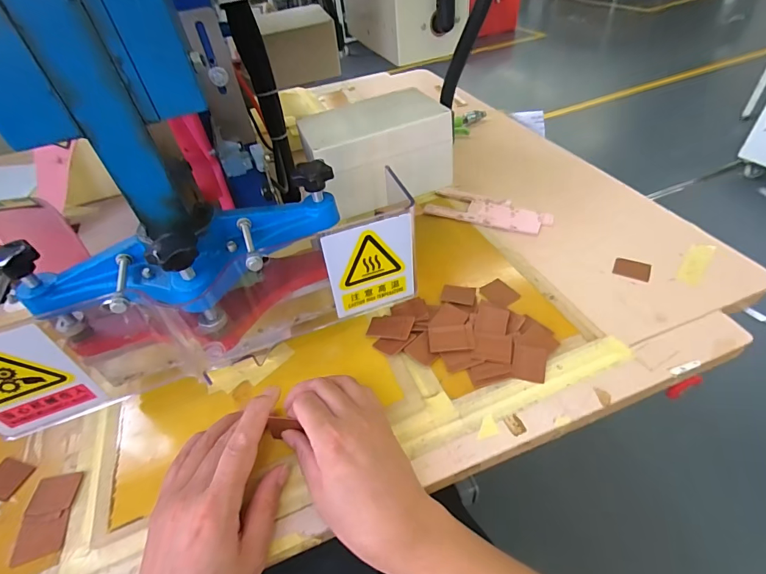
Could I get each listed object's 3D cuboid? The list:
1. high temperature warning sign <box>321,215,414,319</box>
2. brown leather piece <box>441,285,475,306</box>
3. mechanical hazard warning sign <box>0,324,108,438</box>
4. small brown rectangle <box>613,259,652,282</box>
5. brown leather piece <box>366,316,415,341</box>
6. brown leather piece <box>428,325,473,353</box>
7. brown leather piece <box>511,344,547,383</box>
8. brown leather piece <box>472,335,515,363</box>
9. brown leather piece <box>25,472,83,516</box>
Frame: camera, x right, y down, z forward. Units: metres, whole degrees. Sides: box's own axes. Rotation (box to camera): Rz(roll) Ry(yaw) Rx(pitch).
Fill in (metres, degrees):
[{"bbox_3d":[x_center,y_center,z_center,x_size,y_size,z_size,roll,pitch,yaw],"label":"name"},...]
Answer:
[{"bbox_3d":[-0.009,-0.017,0.362,0.079,0.096,0.006,-20,46,-12],"label":"high temperature warning sign"},{"bbox_3d":[0.091,0.009,0.479,0.038,0.007,0.034,7,47,15],"label":"brown leather piece"},{"bbox_3d":[-0.275,0.075,0.303,0.071,0.105,0.010,-20,47,-18],"label":"mechanical hazard warning sign"},{"bbox_3d":[0.309,-0.023,0.491,0.040,0.004,0.033,20,51,25],"label":"small brown rectangle"},{"bbox_3d":[0.008,0.044,0.447,0.049,0.004,0.033,7,47,14],"label":"brown leather piece"},{"bbox_3d":[0.071,0.055,0.419,0.043,0.004,0.030,-3,45,4],"label":"brown leather piece"},{"bbox_3d":[0.148,0.077,0.402,0.032,0.004,0.040,13,53,10],"label":"brown leather piece"},{"bbox_3d":[0.114,0.063,0.411,0.039,0.005,0.031,6,47,14],"label":"brown leather piece"},{"bbox_3d":[-0.294,0.186,0.355,0.042,0.004,0.030,-12,52,2],"label":"brown leather piece"}]

